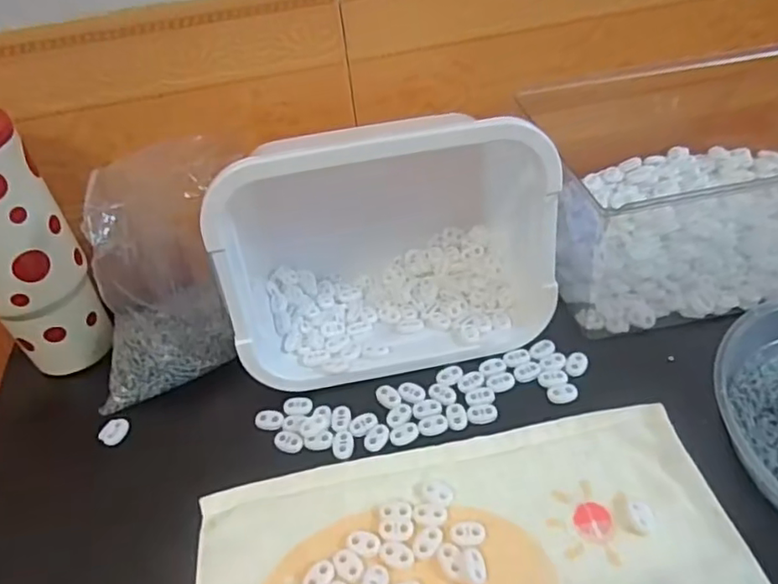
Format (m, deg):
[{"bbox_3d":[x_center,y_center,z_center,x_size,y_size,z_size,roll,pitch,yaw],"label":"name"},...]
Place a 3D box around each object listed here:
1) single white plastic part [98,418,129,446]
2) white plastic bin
[{"bbox_3d":[-0.214,0.109,0.466,0.015,0.010,0.022,5,44,13],"label":"single white plastic part"},{"bbox_3d":[-0.006,-0.050,0.483,0.247,0.165,0.163,-11,43,-5],"label":"white plastic bin"}]

